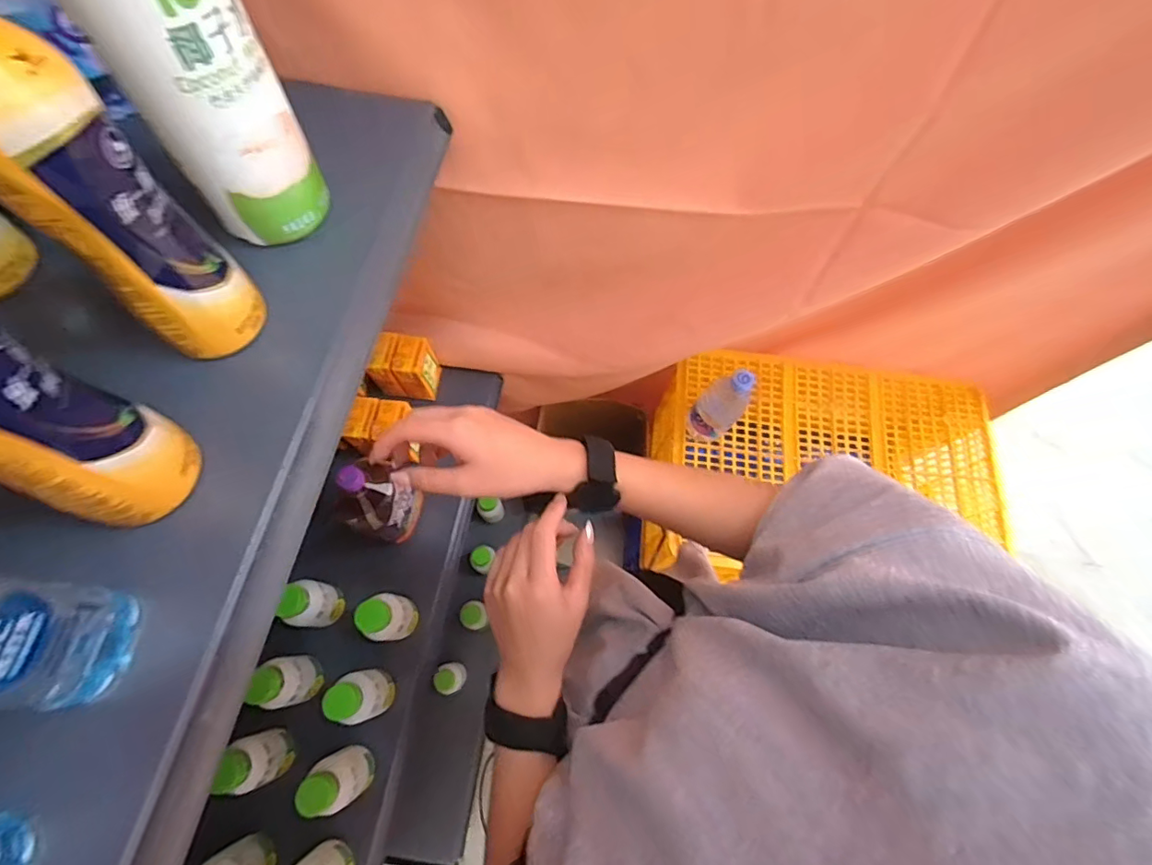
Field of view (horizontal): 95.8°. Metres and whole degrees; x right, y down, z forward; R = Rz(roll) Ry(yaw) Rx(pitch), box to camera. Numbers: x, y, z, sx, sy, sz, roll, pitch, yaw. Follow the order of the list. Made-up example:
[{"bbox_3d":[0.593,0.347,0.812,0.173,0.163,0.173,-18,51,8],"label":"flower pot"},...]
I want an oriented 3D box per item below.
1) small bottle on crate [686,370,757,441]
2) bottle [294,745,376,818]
[{"bbox_3d":[0.231,-0.040,0.843,0.065,0.206,0.066,1,69,-2],"label":"small bottle on crate"},{"bbox_3d":[-0.288,0.423,0.638,0.048,0.131,0.057,-27,72,-12],"label":"bottle"}]

